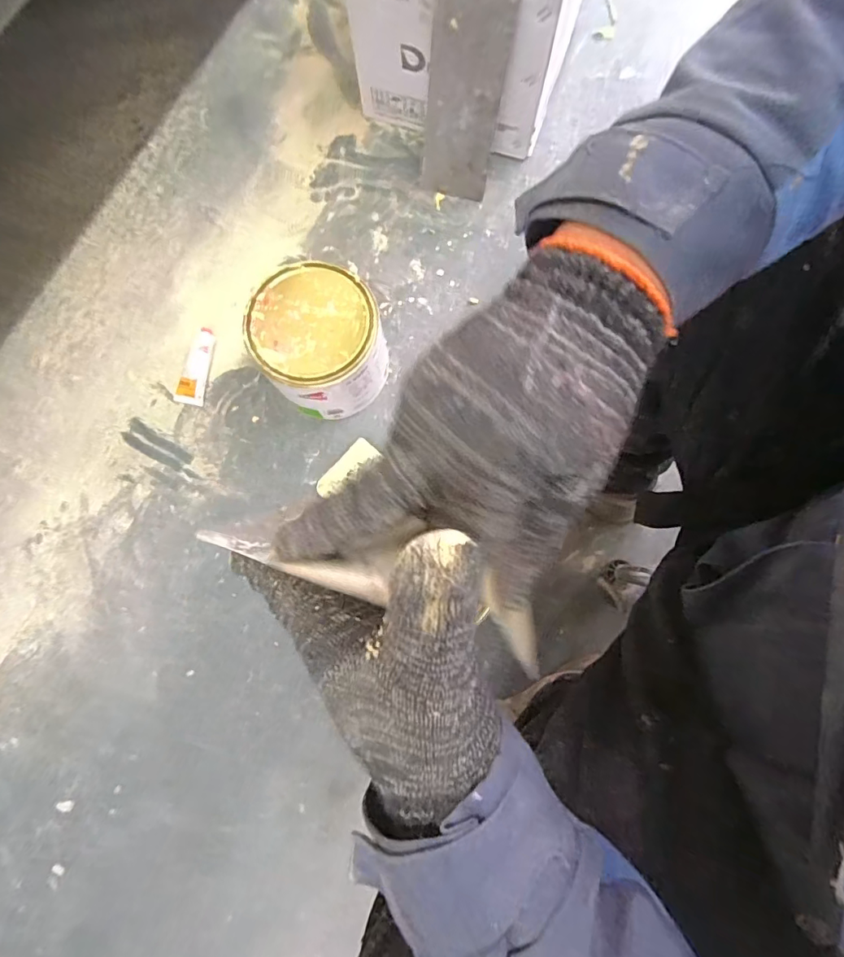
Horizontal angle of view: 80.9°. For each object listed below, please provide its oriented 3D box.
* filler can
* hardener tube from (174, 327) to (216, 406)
[{"bbox_3d":[-0.132,-0.175,0.660,0.155,0.138,0.156,0,80,1],"label":"filler can"},{"bbox_3d":[-0.326,-0.163,0.715,0.040,0.020,0.109,13,80,4],"label":"hardener tube"}]

